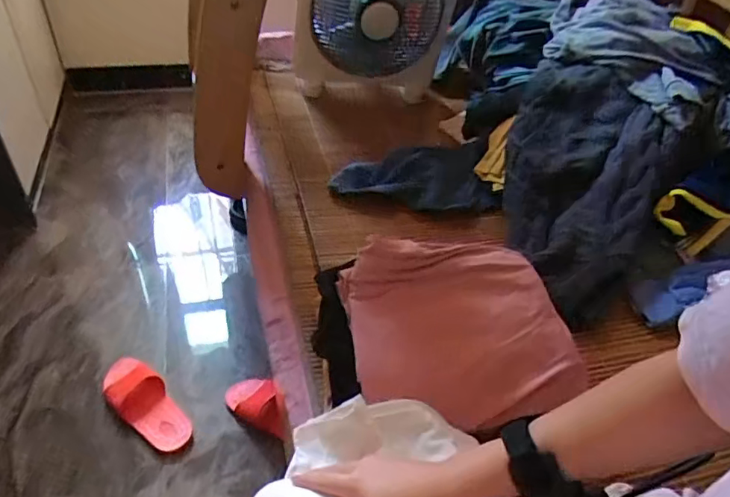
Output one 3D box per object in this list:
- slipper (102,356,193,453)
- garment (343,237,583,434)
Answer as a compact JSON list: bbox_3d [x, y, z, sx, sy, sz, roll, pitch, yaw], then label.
[{"bbox_3d":[-0.415,0.292,1.013,0.219,0.049,0.089,32,48,26],"label":"slipper"},{"bbox_3d":[0.112,0.092,0.631,0.250,0.045,0.217,-8,71,-9],"label":"garment"}]

